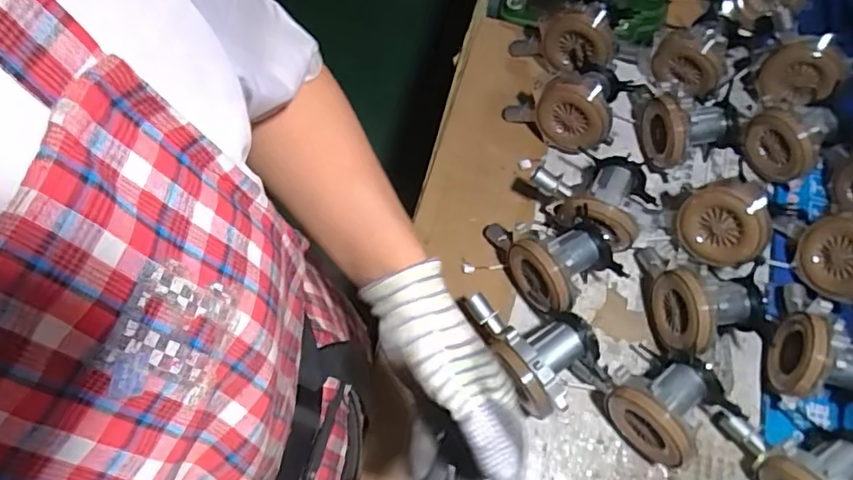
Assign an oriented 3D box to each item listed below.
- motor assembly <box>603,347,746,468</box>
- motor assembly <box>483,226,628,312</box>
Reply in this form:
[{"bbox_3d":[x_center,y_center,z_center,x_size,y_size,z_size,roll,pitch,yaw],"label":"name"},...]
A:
[{"bbox_3d":[0.269,0.178,0.626,0.108,0.124,0.108,43,72,14],"label":"motor assembly"},{"bbox_3d":[0.159,0.009,0.703,0.113,0.122,0.144,-27,71,-13],"label":"motor assembly"}]

